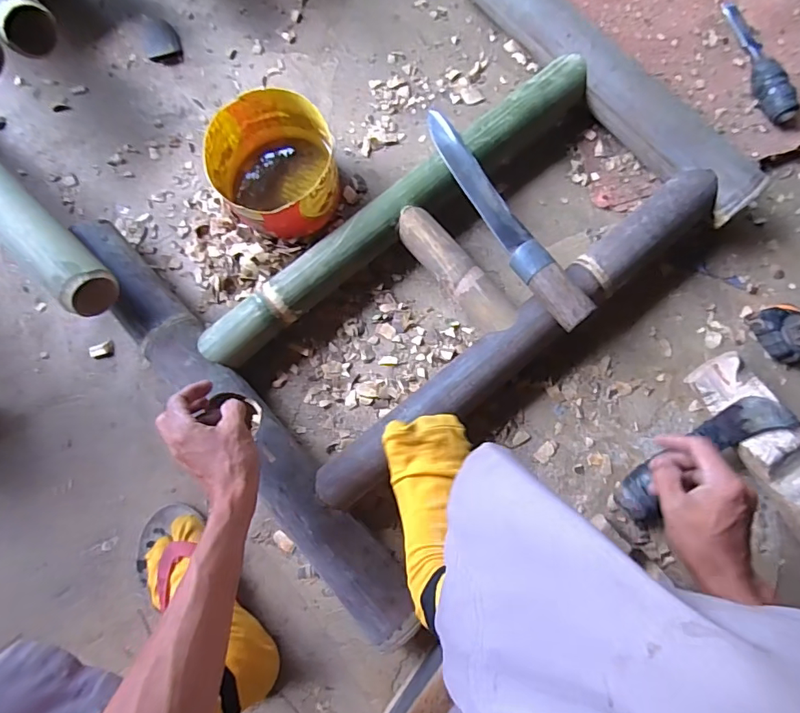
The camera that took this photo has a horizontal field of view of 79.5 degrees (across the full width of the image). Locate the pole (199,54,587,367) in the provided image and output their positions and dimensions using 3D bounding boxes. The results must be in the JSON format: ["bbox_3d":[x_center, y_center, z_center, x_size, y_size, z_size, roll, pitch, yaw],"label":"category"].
[{"bbox_3d":[0.000,-0.181,0.609,0.579,0.061,0.073,-37,83,-4],"label":"pole"}]

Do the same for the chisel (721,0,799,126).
[{"bbox_3d":[0.479,-0.400,0.640,0.033,0.030,0.196,-12,82,0],"label":"chisel"}]

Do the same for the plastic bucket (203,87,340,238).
[{"bbox_3d":[-0.156,-0.234,0.607,0.145,0.088,0.155,0,82,1],"label":"plastic bucket"}]

